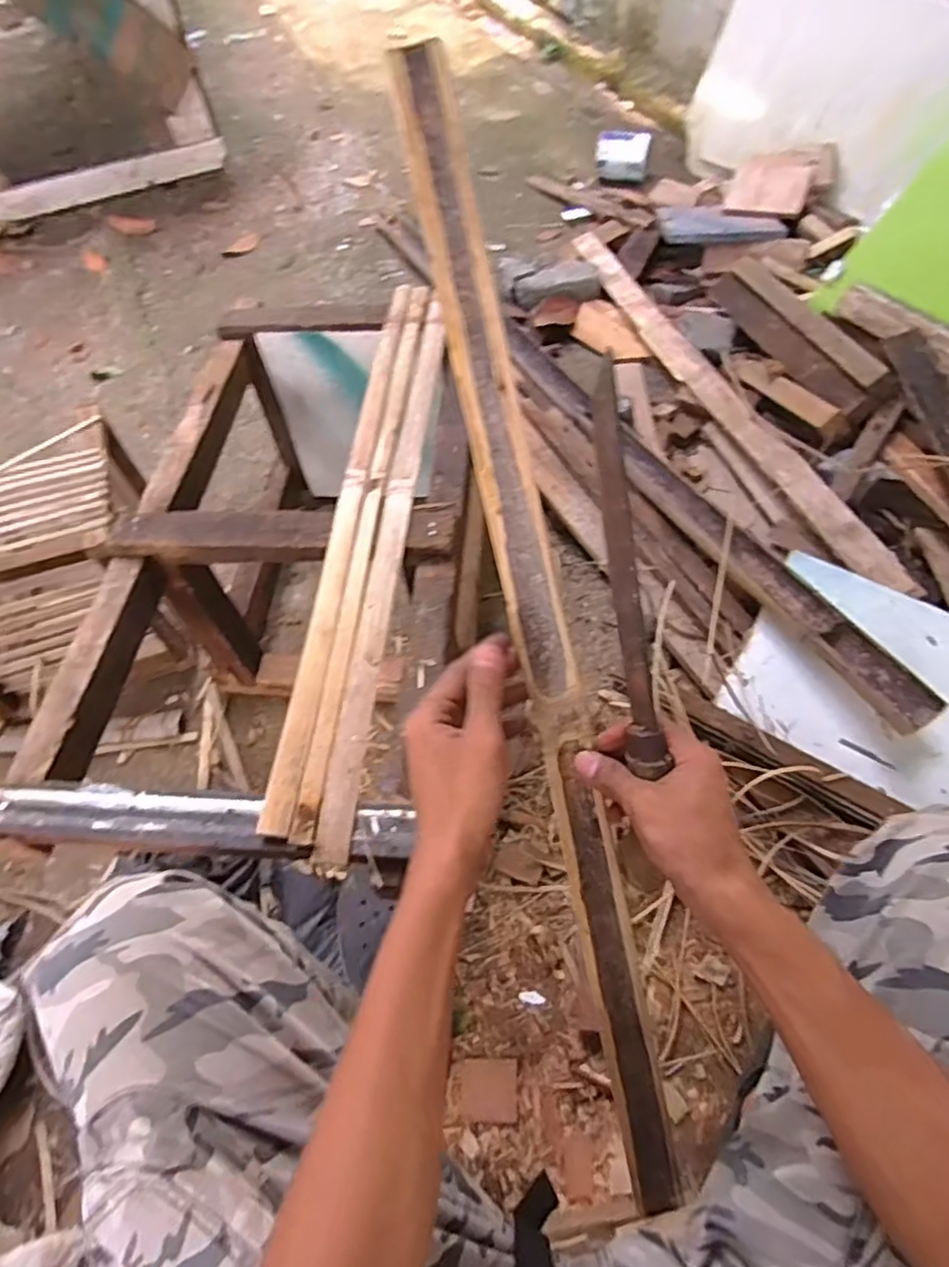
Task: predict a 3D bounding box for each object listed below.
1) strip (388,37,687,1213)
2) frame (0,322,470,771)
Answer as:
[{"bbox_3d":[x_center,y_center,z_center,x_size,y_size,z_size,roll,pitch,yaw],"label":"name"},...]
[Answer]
[{"bbox_3d":[0.057,0.052,0.462,0.038,0.012,0.802,-14,100,-4],"label":"strip"},{"bbox_3d":[-0.214,-0.093,0.956,0.409,0.354,0.723,-1,58,4],"label":"frame"}]

